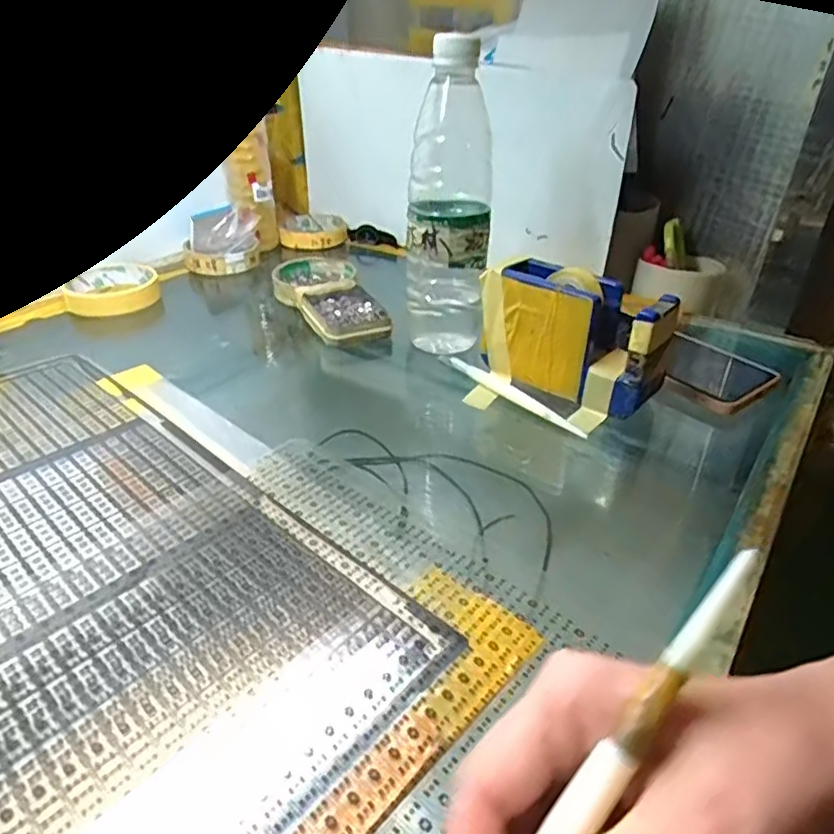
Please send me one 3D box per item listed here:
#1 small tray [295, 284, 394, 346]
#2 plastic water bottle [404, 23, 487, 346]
[{"bbox_3d":[-0.066,-0.093,0.563,0.065,0.016,0.102,-12,35,-19],"label":"small tray"},{"bbox_3d":[0.025,-0.160,0.474,0.062,0.206,0.062,4,33,6],"label":"plastic water bottle"}]

